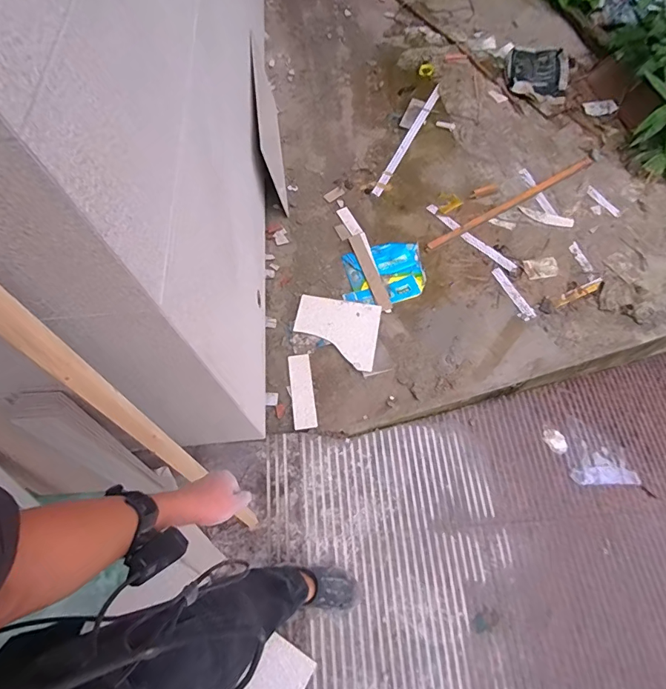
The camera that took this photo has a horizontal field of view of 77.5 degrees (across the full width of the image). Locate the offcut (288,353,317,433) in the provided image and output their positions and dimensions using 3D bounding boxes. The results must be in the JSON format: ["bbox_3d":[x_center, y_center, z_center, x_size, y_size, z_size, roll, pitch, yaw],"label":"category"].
[{"bbox_3d":[-0.115,0.171,1.536,0.082,0.011,0.300,-9,59,0],"label":"offcut"}]

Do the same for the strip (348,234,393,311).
[{"bbox_3d":[0.160,-0.322,1.806,0.056,0.007,0.403,-18,64,-6],"label":"strip"}]

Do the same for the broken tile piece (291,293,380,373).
[{"bbox_3d":[0.011,-0.055,1.669,0.332,0.020,0.288,9,66,7],"label":"broken tile piece"}]

